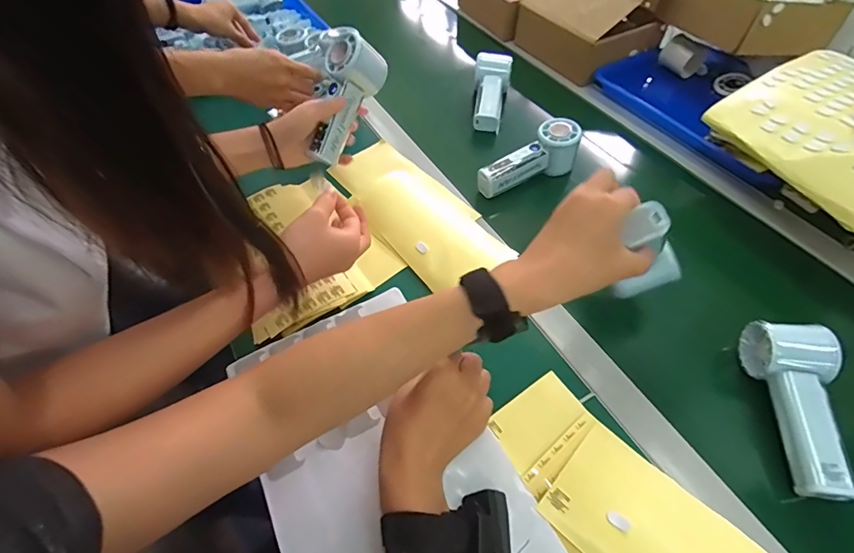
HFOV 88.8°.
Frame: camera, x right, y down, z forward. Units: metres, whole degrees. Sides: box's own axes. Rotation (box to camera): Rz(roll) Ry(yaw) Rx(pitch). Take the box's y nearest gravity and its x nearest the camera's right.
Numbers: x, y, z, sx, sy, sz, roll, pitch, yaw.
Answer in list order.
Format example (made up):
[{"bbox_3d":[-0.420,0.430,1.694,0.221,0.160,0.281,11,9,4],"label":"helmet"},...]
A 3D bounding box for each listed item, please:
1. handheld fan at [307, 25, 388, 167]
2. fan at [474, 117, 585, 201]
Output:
[{"bbox_3d":[-0.105,-0.224,0.549,0.063,0.148,0.054,26,14,20],"label":"handheld fan"},{"bbox_3d":[0.143,-0.158,0.603,0.155,0.056,0.051,-31,57,-4],"label":"fan"}]

